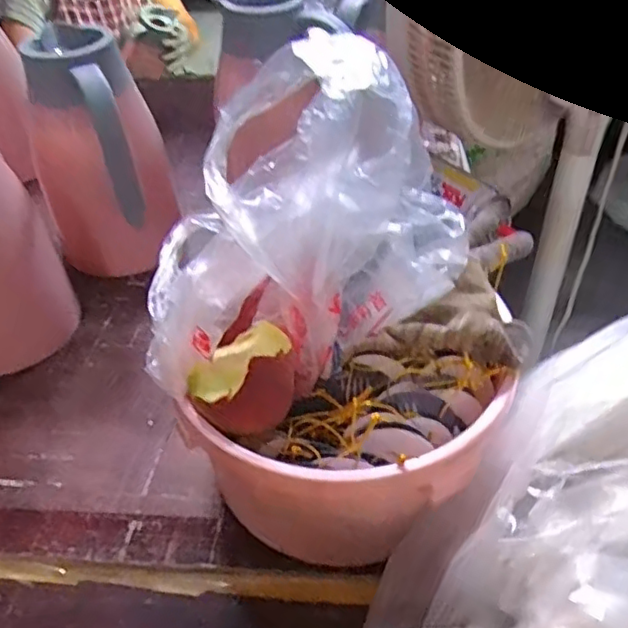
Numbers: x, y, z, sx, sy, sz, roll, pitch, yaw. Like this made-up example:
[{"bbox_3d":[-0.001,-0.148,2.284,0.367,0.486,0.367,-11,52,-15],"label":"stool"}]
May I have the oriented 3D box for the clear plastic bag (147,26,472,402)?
[{"bbox_3d":[-0.010,-0.064,0.374,0.212,0.139,0.144,-20,45,-17],"label":"clear plastic bag"}]

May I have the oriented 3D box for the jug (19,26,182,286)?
[{"bbox_3d":[-0.205,-0.155,0.624,0.103,0.215,0.092,10,45,14],"label":"jug"}]

